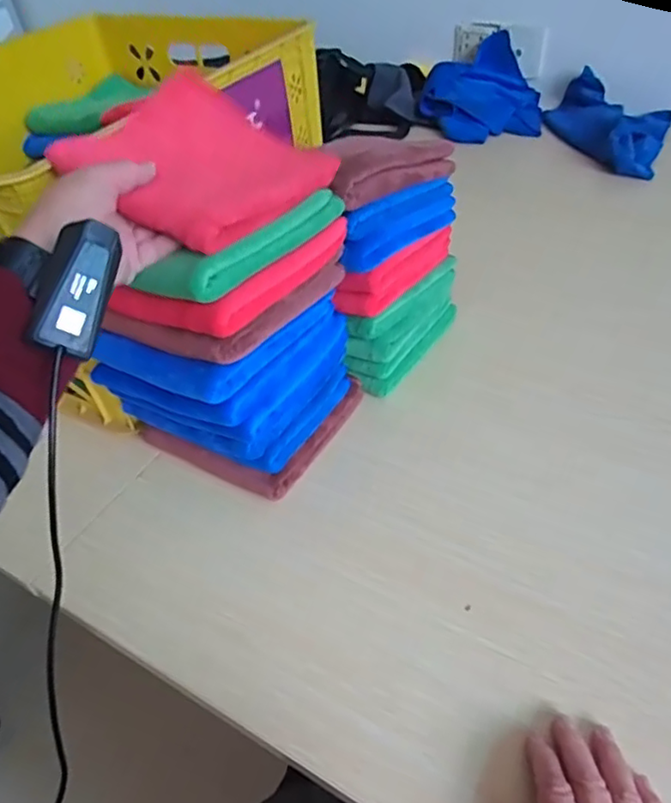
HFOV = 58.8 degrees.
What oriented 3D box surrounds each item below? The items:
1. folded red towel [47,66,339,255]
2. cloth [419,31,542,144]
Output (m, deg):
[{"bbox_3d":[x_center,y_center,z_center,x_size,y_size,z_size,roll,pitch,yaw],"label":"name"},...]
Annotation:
[{"bbox_3d":[-0.103,-0.188,0.461,0.157,0.016,0.169,29,51,9],"label":"folded red towel"},{"bbox_3d":[0.292,-0.611,1.167,0.232,0.114,0.184,-10,43,-3],"label":"cloth"}]

